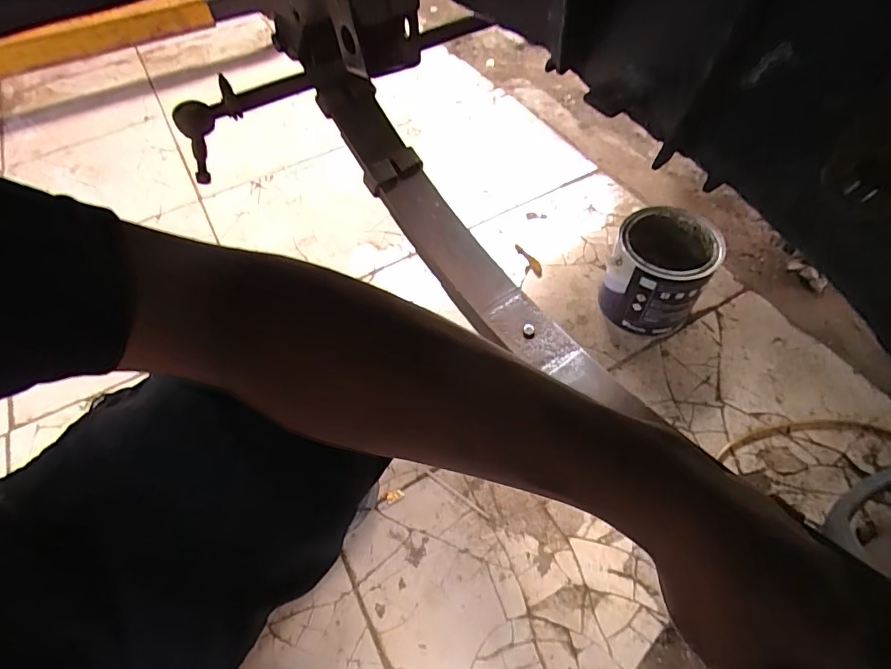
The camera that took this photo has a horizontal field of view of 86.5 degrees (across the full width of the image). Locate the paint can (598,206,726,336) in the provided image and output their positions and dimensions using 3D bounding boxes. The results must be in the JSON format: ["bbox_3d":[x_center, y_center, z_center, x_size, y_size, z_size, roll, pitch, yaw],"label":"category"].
[{"bbox_3d":[0.337,-0.099,0.767,0.141,0.153,0.131,-2,56,3],"label":"paint can"}]

